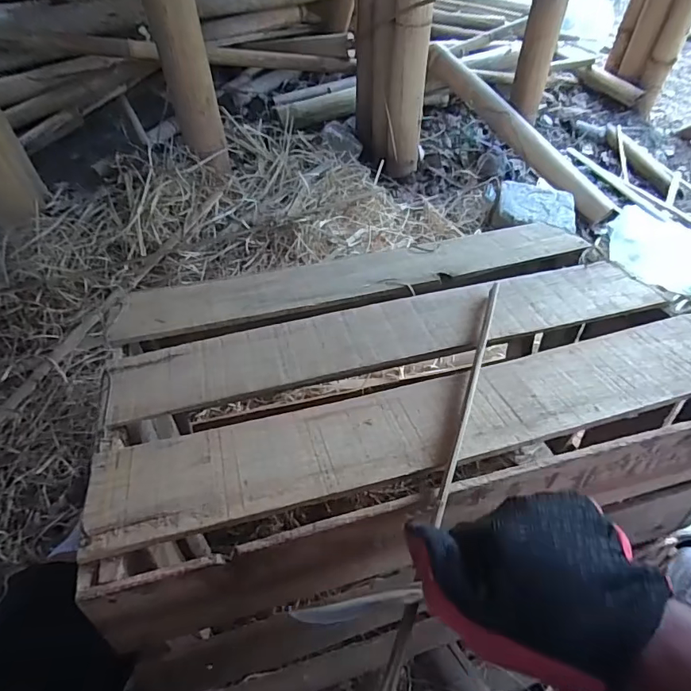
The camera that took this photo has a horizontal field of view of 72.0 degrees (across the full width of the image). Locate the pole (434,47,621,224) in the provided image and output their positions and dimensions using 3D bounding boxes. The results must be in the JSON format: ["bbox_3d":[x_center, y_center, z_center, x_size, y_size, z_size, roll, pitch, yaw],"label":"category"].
[{"bbox_3d":[0.491,-0.628,1.384,0.056,0.078,0.730,-35,78,-26],"label":"pole"}]

